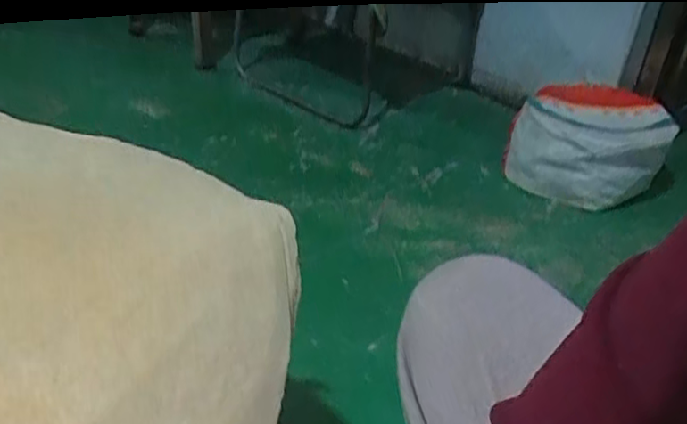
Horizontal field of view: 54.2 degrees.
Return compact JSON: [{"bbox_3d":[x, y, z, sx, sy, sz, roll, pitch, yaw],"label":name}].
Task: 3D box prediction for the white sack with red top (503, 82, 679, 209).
[{"bbox_3d":[0.547,-0.143,1.504,0.327,0.180,0.305,-10,36,-22],"label":"white sack with red top"}]

